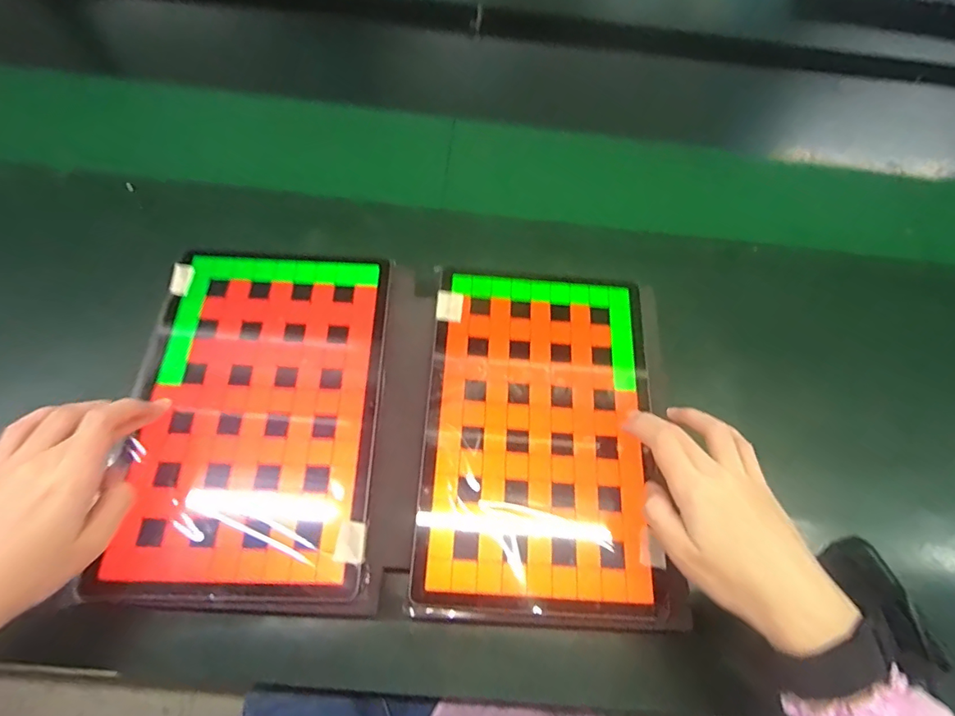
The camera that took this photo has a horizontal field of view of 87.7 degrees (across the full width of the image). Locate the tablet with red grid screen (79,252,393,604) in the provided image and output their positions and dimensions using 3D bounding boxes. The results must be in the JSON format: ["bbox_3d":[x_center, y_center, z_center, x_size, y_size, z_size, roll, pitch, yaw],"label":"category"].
[{"bbox_3d":[-0.153,0.035,0.354,0.164,0.006,0.247,2,66,-3],"label":"tablet with red grid screen"}]

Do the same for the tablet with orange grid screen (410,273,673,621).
[{"bbox_3d":[0.045,0.049,0.364,0.161,0.005,0.246,4,66,-2],"label":"tablet with orange grid screen"}]

